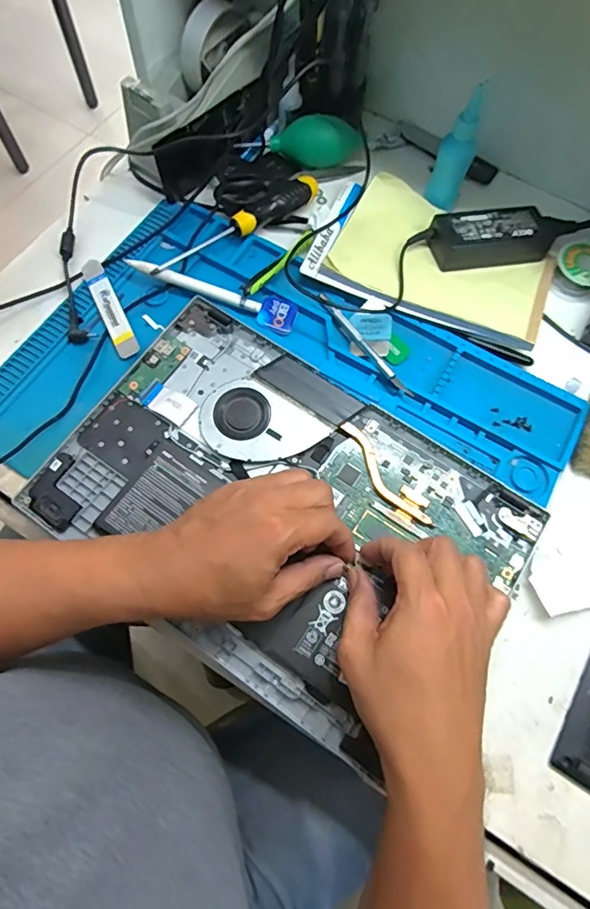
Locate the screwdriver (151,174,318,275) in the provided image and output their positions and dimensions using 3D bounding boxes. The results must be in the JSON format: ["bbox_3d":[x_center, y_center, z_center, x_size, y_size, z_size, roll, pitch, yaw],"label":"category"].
[{"bbox_3d":[-0.058,-0.232,0.495,0.199,0.027,0.025,-33,75,-12],"label":"screwdriver"}]

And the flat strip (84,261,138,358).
[{"bbox_3d":[-0.181,-0.143,0.471,0.021,0.008,0.118,-25,73,-10],"label":"flat strip"}]

